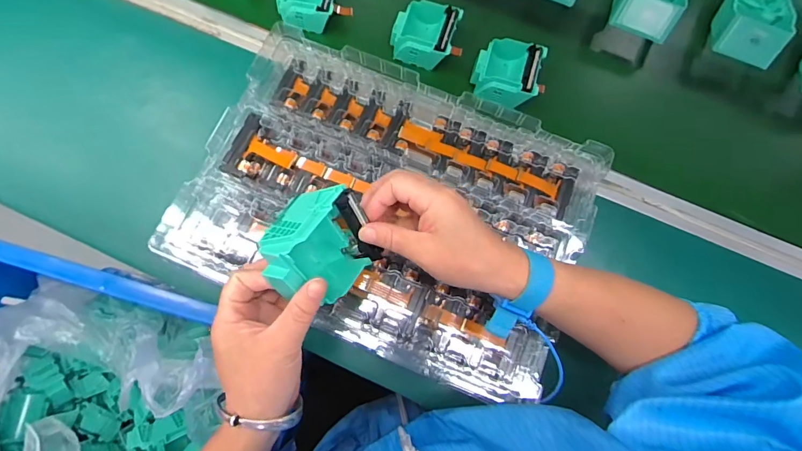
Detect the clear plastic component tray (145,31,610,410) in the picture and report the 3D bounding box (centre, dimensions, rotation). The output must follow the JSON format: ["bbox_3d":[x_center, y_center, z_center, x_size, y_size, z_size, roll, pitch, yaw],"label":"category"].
[{"bbox_3d":[-0.008,-0.021,0.410,0.383,0.047,0.287,19,74,7],"label":"clear plastic component tray"}]

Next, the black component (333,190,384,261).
[{"bbox_3d":[-0.033,0.001,0.318,0.016,0.068,0.009,-25,36,-6],"label":"black component"}]

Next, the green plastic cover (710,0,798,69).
[{"bbox_3d":[0.502,-0.314,0.571,0.091,0.054,0.202,25,75,9],"label":"green plastic cover"}]

